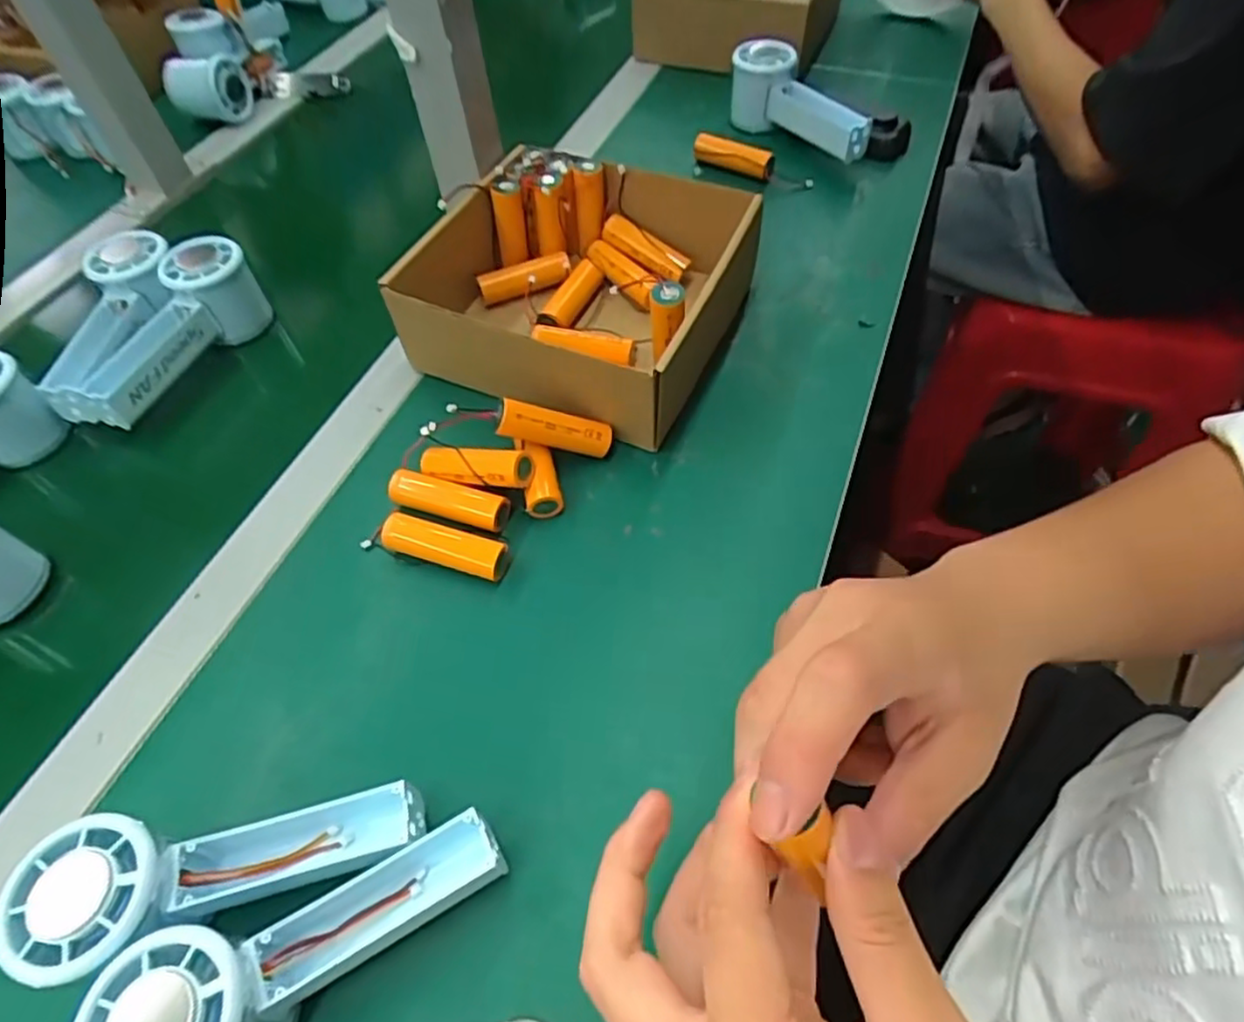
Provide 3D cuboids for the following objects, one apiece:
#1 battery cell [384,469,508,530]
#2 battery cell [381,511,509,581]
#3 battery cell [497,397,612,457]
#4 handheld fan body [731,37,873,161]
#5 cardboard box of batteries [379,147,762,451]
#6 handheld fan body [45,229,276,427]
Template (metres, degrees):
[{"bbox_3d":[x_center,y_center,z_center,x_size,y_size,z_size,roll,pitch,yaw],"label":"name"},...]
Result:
[{"bbox_3d":[-0.105,-0.006,0.421,0.073,0.017,0.021,15,58,13],"label":"battery cell"},{"bbox_3d":[-0.102,0.020,0.403,0.073,0.019,0.023,14,57,12],"label":"battery cell"},{"bbox_3d":[-0.040,-0.050,0.426,0.071,0.020,0.017,11,50,-25],"label":"battery cell"},{"bbox_3d":[0.155,-0.359,0.620,0.056,0.059,0.141,-29,59,-16],"label":"handheld fan body"},{"bbox_3d":[-0.028,-0.155,0.485,0.202,0.078,0.199,18,58,15],"label":"cardboard box of batteries"},{"bbox_3d":[-0.326,-0.123,0.495,0.050,0.062,0.150,17,58,15],"label":"handheld fan body"}]

